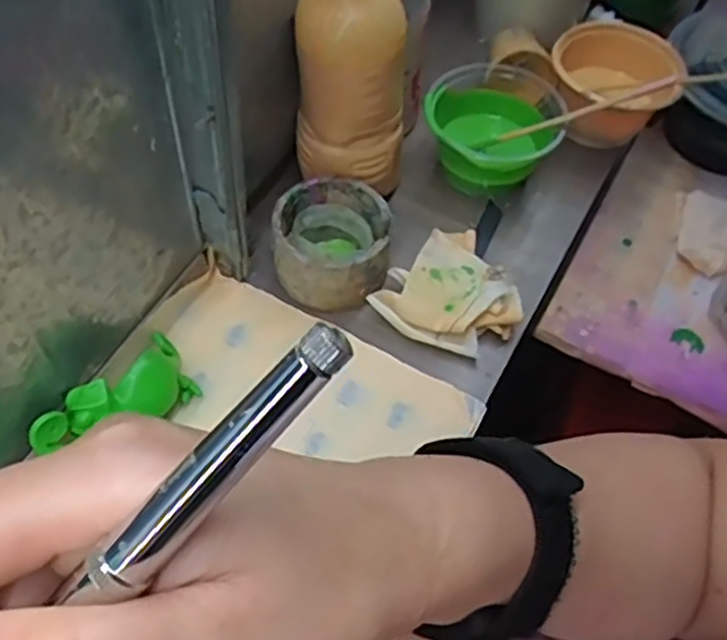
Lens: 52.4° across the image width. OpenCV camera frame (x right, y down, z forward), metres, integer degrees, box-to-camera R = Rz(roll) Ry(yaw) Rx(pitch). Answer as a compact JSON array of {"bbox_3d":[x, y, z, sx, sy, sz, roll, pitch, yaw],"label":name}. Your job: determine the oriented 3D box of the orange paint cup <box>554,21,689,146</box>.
[{"bbox_3d":[0.224,-0.210,0.670,0.114,0.076,0.127,17,59,7],"label":"orange paint cup"}]

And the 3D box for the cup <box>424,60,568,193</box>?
[{"bbox_3d":[0.111,-0.164,0.647,0.113,0.078,0.120,2,58,-3],"label":"cup"}]

